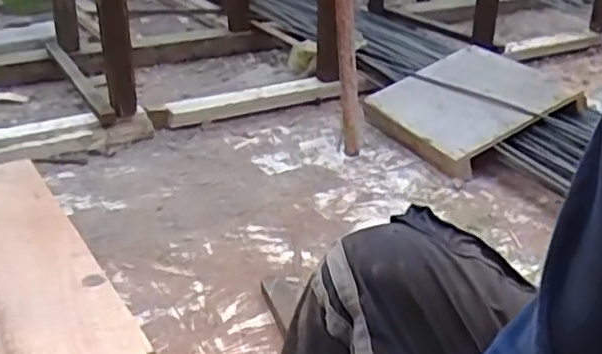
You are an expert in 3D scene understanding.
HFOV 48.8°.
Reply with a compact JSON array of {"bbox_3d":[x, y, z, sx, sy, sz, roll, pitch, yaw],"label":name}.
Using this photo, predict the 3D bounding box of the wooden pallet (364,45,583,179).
[{"bbox_3d":[0.450,-0.203,1.799,0.454,0.082,0.441,-28,35,-15],"label":"wooden pallet"}]

